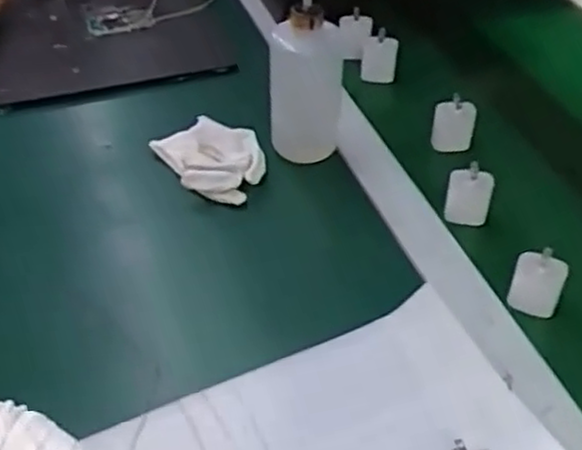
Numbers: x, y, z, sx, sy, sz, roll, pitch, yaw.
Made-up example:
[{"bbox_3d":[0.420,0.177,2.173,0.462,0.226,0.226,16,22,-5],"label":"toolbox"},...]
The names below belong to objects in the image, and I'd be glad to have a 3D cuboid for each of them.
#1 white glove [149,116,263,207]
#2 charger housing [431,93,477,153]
[{"bbox_3d":[-0.082,-0.071,0.801,0.094,0.025,0.128,-24,48,-24],"label":"white glove"},{"bbox_3d":[0.181,-0.111,0.844,0.044,0.062,0.016,9,44,9],"label":"charger housing"}]

